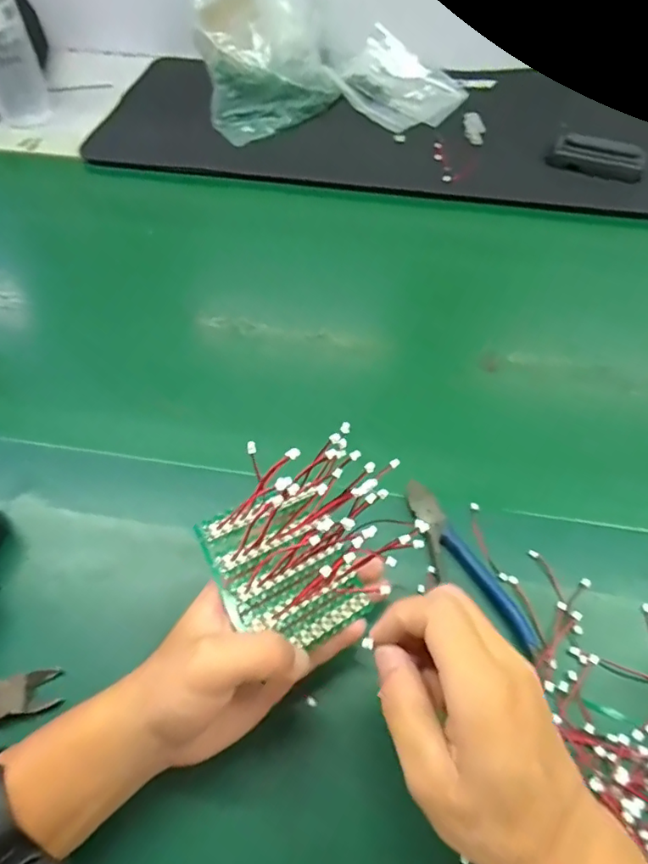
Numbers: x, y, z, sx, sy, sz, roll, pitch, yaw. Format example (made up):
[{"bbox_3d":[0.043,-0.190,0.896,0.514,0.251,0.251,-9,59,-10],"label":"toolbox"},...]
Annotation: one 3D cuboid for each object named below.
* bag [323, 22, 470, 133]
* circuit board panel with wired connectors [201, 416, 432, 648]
[{"bbox_3d":[0.099,-0.474,0.731,0.167,0.021,0.134,39,77,9],"label":"bag"},{"bbox_3d":[-0.008,0.059,0.286,0.096,0.065,0.102,-29,88,-34],"label":"circuit board panel with wired connectors"}]

